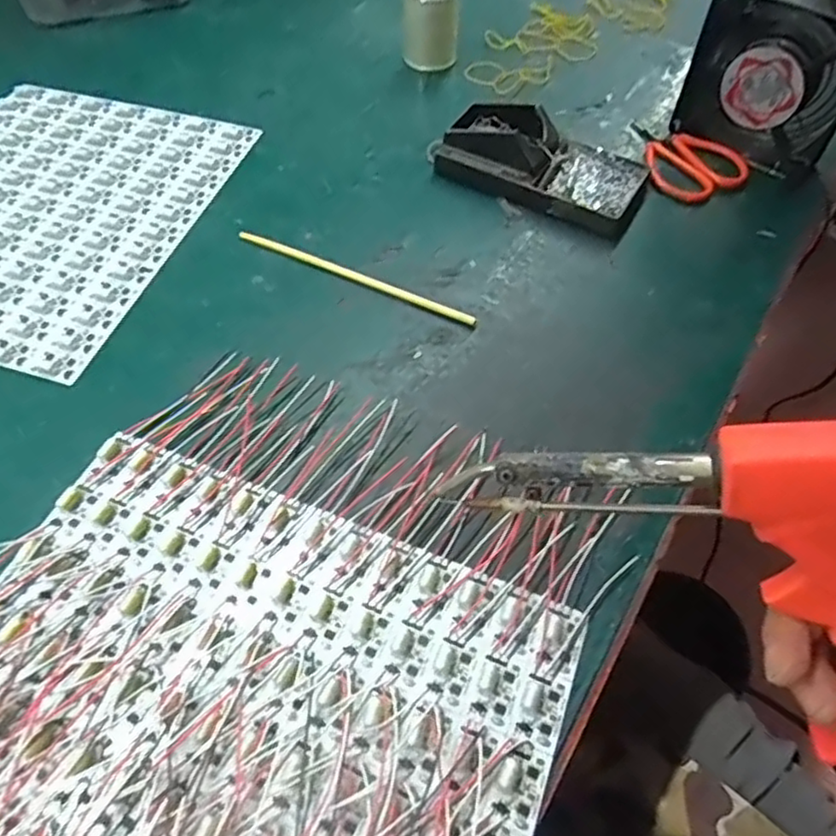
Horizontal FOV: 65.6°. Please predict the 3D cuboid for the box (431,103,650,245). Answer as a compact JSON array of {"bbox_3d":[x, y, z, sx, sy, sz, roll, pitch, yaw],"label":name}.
[{"bbox_3d":[0.096,-0.207,0.517,0.172,0.040,0.087,27,60,17],"label":"box"}]

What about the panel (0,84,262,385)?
[{"bbox_3d":[-0.295,-0.165,0.508,0.240,0.005,0.282,14,57,9],"label":"panel"}]

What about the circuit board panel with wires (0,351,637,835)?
[{"bbox_3d":[-0.086,0.130,0.307,0.293,0.013,0.346,21,58,13],"label":"circuit board panel with wires"}]

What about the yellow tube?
[{"bbox_3d":[-0.047,-0.102,0.465,0.192,0.005,0.007,24,59,15],"label":"yellow tube"}]

